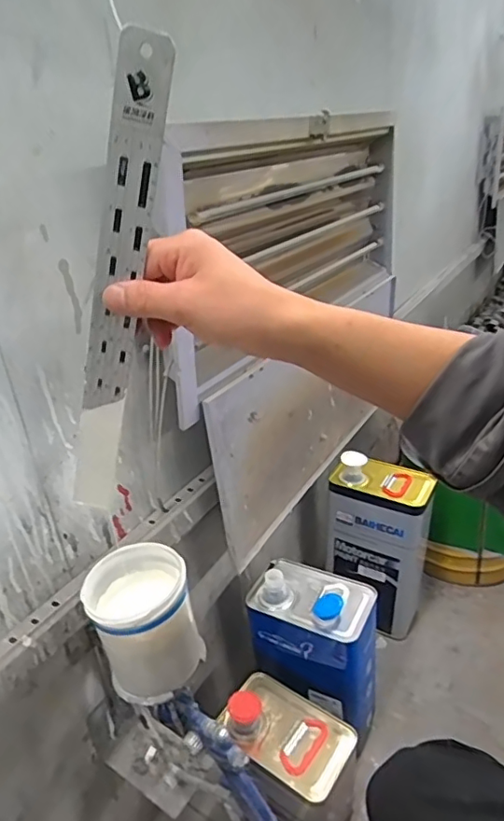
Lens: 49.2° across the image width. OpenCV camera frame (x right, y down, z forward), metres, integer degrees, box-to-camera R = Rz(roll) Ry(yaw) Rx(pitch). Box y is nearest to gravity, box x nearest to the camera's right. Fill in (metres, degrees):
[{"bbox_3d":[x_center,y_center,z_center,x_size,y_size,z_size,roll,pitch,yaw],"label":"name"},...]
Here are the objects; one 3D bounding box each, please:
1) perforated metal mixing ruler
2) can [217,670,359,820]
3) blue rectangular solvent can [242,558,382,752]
[{"bbox_3d":[-0.086,-0.110,0.368,0.033,0.241,0.010,18,29,3],"label":"perforated metal mixing ruler"},{"bbox_3d":[0.053,0.472,0.747,0.162,0.198,0.115,12,31,32],"label":"can"},{"bbox_3d":[0.098,0.361,0.821,0.159,0.261,0.107,10,31,30],"label":"blue rectangular solvent can"}]

